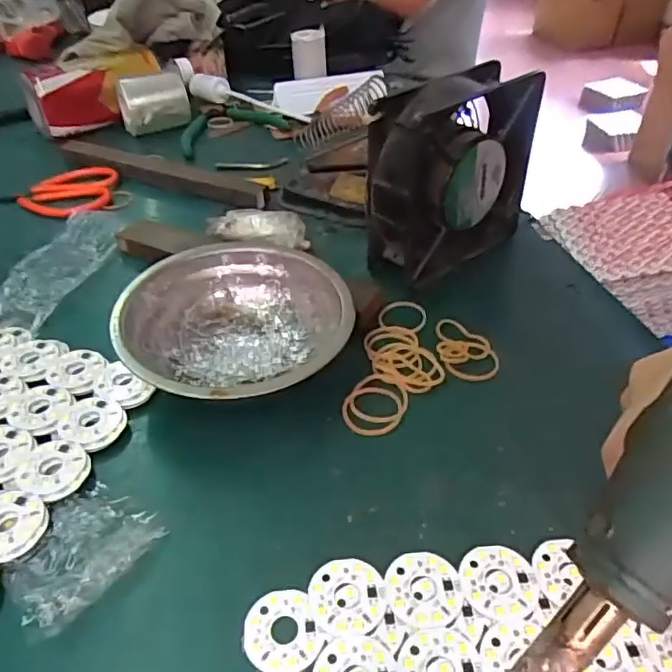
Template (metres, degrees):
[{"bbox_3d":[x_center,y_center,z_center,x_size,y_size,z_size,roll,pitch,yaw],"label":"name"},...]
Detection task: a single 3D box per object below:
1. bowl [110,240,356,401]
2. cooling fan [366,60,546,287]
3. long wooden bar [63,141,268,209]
[{"bbox_3d":[-0.056,-0.002,0.325,0.122,0.041,0.121,-1,40,0],"label":"bowl"},{"bbox_3d":[0.077,-0.106,0.386,0.125,0.120,0.048,-30,48,-30],"label":"cooling fan"},{"bbox_3d":[-0.159,-0.148,0.516,0.226,0.018,0.021,19,44,22],"label":"long wooden bar"}]

